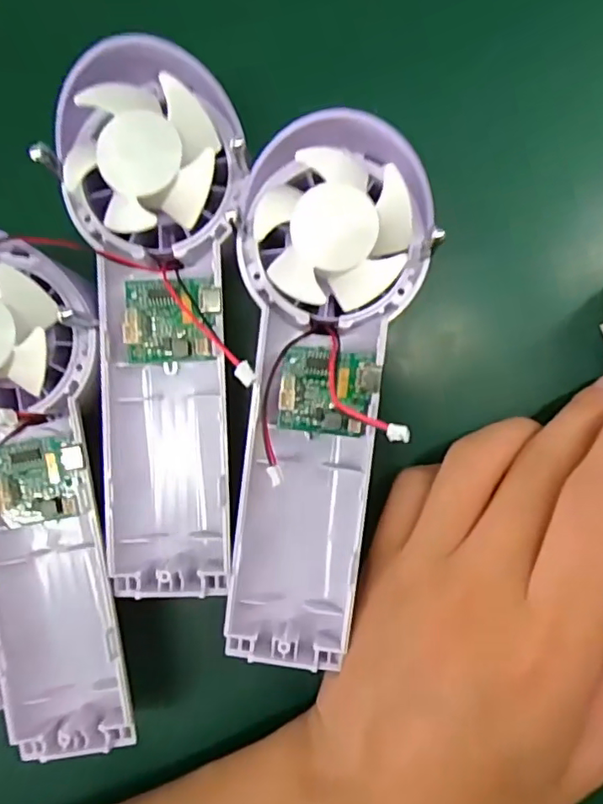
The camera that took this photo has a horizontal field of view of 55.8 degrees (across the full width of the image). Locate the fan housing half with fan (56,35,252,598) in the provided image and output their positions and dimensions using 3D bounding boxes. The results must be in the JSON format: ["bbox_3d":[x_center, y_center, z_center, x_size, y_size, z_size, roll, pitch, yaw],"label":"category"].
[{"bbox_3d":[-0.048,-0.021,0.190,0.055,0.034,0.172,-1,90,3],"label":"fan housing half with fan"}]

